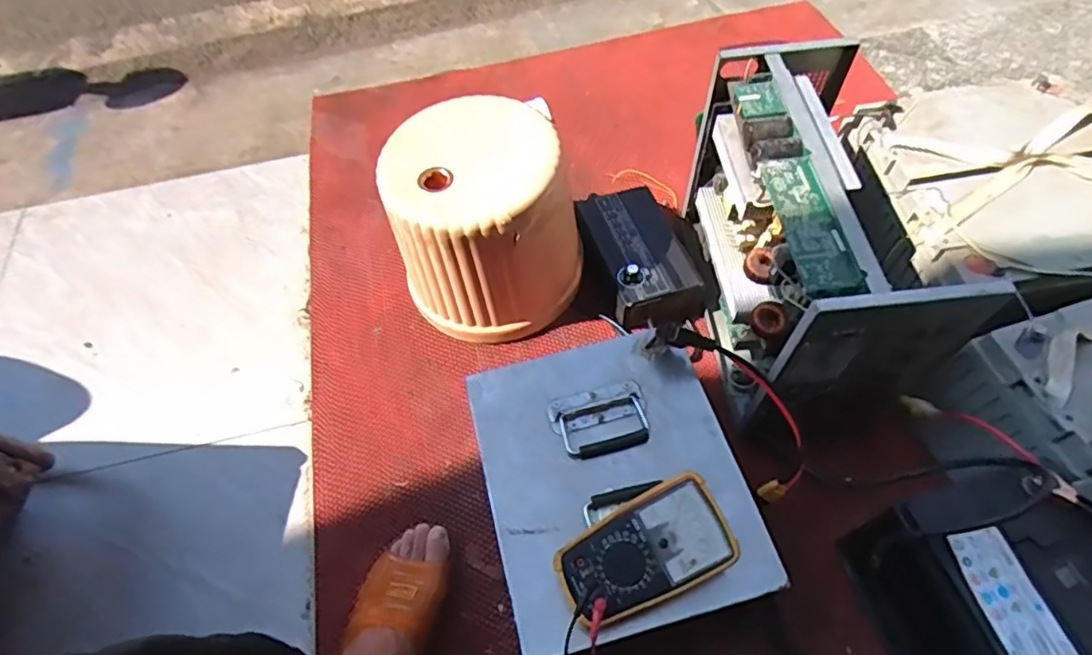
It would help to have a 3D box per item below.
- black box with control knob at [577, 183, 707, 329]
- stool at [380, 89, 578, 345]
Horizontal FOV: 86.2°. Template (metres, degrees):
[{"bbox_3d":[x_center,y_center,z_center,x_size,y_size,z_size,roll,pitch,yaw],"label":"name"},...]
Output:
[{"bbox_3d":[0.150,-0.113,0.944,0.144,0.079,0.250,-15,61,-5],"label":"black box with control knob"},{"bbox_3d":[-0.091,-0.144,0.876,0.263,0.272,0.246,-13,61,-4],"label":"stool"}]

